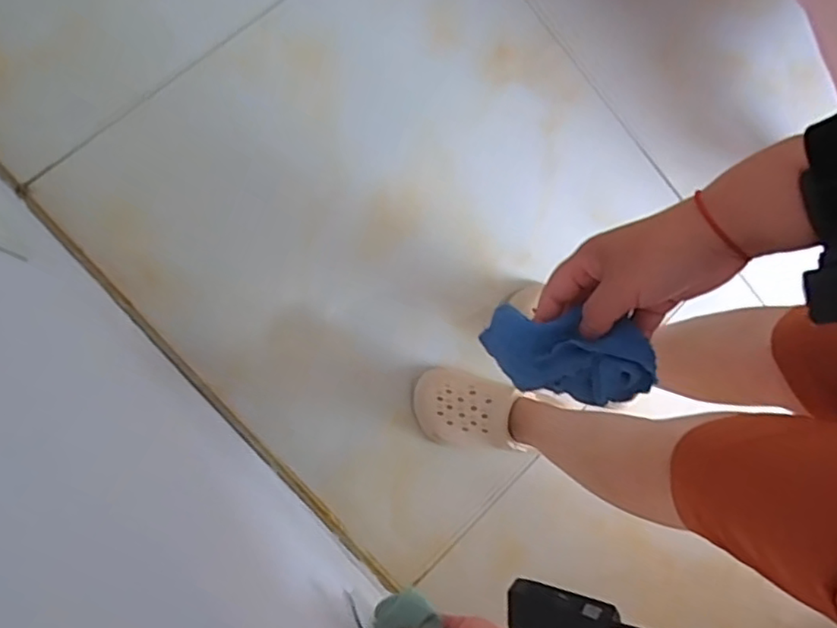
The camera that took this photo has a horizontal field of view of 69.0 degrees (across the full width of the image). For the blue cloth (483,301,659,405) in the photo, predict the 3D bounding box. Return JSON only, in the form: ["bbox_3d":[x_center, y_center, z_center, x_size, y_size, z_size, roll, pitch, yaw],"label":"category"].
[{"bbox_3d":[0.103,0.027,0.428,0.109,0.069,0.050,17,75,6],"label":"blue cloth"}]

